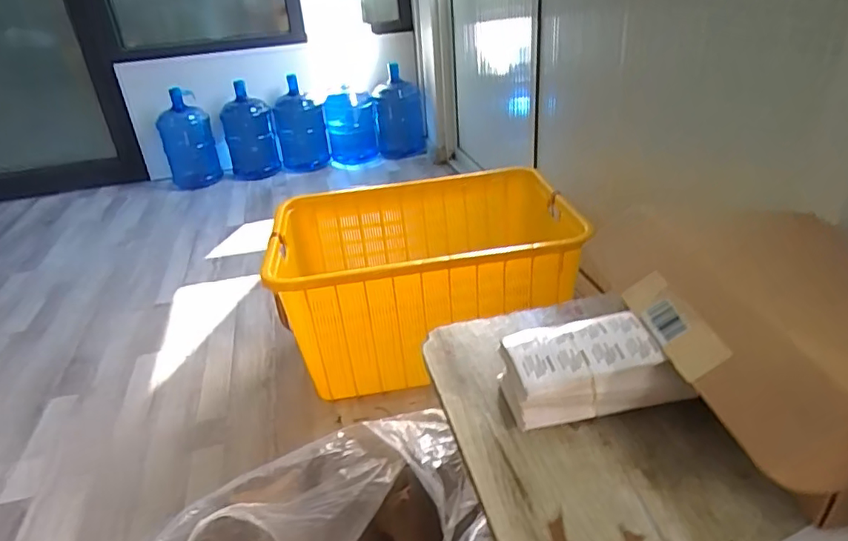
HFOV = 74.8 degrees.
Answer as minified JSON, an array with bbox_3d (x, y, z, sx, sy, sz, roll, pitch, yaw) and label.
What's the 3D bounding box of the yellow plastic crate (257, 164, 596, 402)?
[{"bbox_3d":[0.015,0.004,1.479,0.778,0.350,0.557,-9,29,-7],"label":"yellow plastic crate"}]

